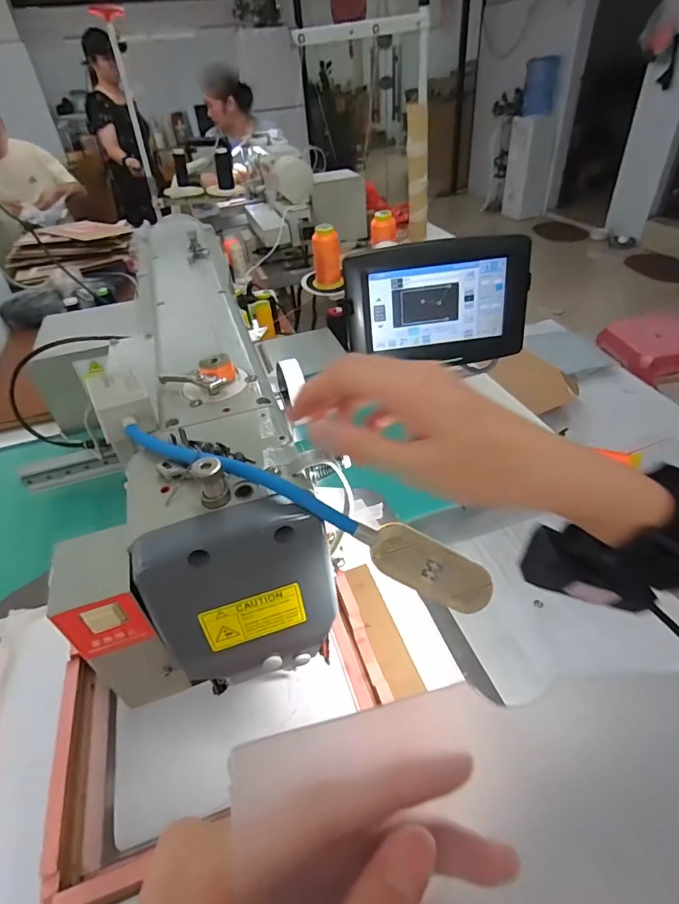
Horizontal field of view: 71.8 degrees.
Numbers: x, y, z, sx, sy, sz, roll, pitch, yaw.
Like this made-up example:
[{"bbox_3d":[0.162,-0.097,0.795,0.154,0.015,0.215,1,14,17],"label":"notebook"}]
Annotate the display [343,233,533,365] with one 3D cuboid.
[{"bbox_3d":[0.114,-0.169,0.540,0.204,0.129,0.029,-6,40,-1],"label":"display"}]

